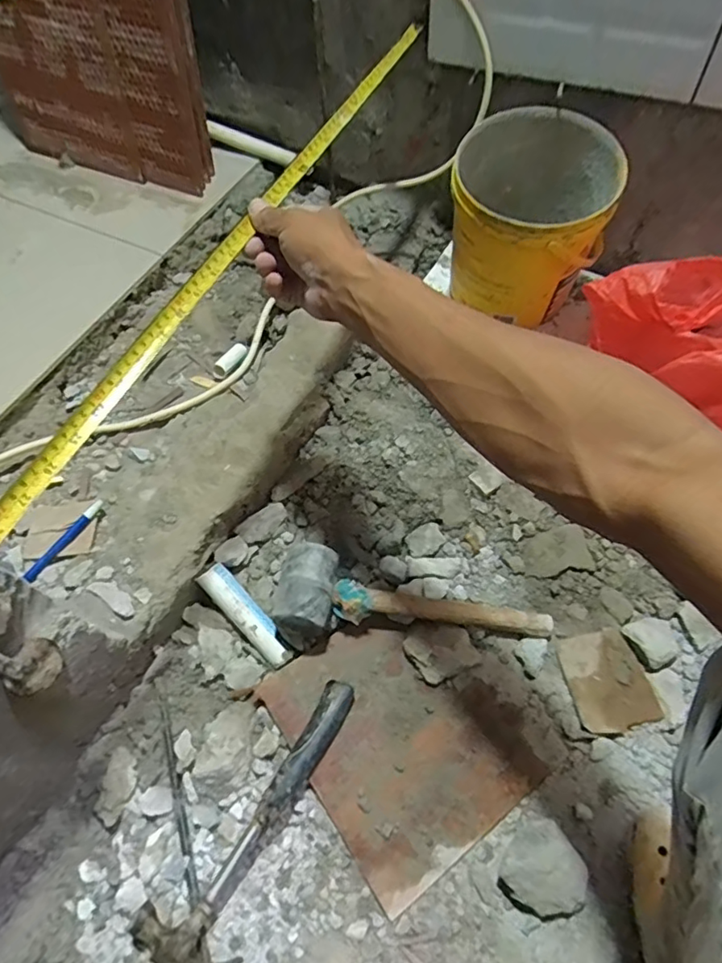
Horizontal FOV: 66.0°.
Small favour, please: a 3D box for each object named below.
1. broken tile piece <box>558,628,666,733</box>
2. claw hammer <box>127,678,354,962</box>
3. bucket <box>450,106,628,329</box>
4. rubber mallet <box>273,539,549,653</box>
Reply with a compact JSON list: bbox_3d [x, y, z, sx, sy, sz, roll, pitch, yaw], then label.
[{"bbox_3d":[0.268,0.215,0.605,0.086,0.006,0.098,-14,61,-4],"label":"broken tile piece"},{"bbox_3d":[-0.079,0.319,0.515,0.092,0.035,0.272,36,67,19],"label":"claw hammer"},{"bbox_3d":[0.200,-0.314,0.686,0.179,0.176,0.181,1,63,-2],"label":"bucket"},{"bbox_3d":[0.058,0.142,0.597,0.300,0.062,0.102,9,61,6],"label":"rubber mallet"}]

